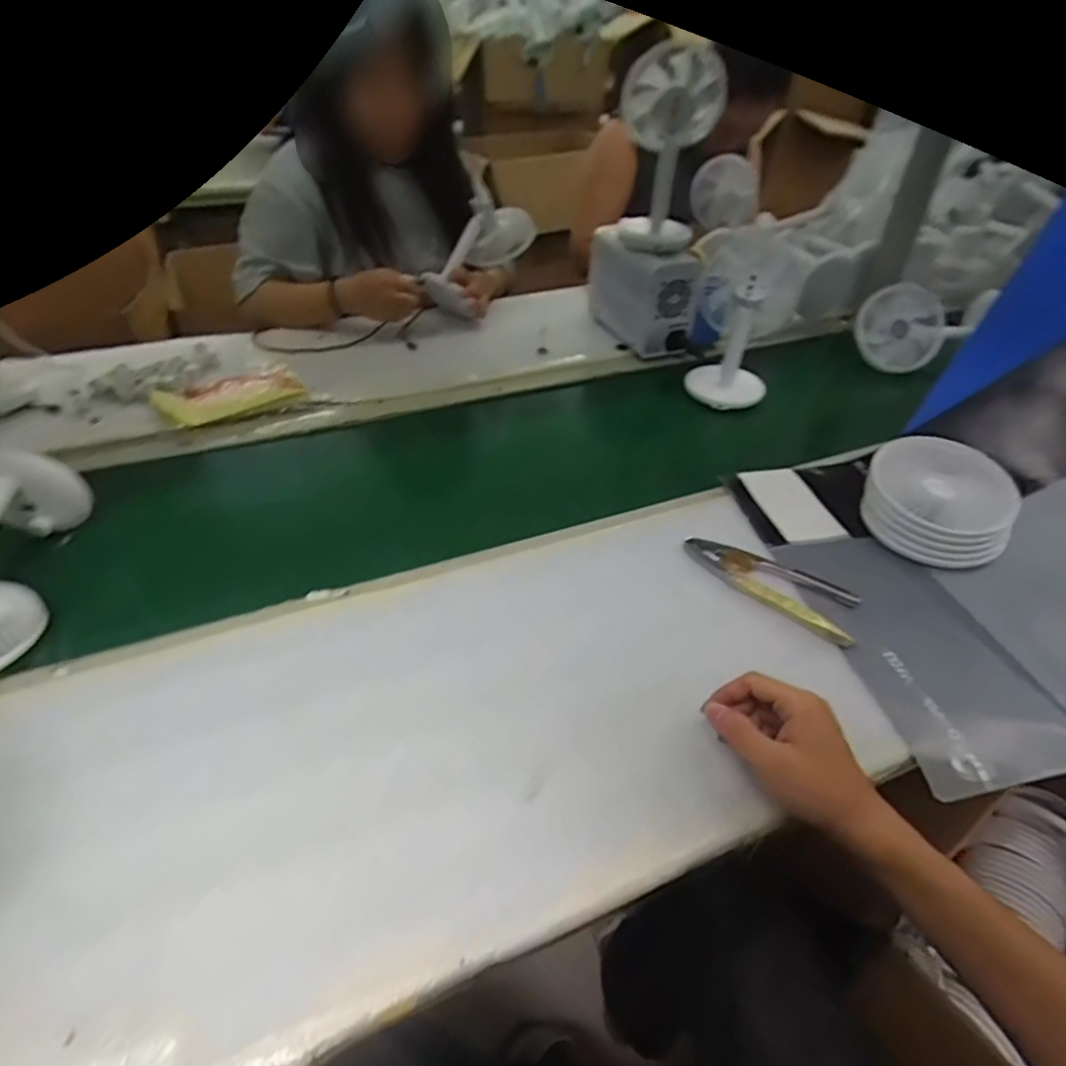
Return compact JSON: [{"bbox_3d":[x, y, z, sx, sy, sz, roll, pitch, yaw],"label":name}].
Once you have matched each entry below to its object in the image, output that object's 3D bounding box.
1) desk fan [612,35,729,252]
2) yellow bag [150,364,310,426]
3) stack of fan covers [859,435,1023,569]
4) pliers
[{"bbox_3d":[0.188,-0.536,0.843,0.131,0.234,0.129,4,41,4],"label":"desk fan"},{"bbox_3d":[-0.418,-0.194,0.824,0.179,0.021,0.118,-23,46,-24],"label":"yellow bag"},{"bbox_3d":[0.410,-0.030,0.609,0.133,0.067,0.141,25,47,26],"label":"stack of fan covers"},{"bbox_3d":[0.227,0.044,0.576,0.171,0.014,0.060,30,49,30],"label":"pliers"}]

